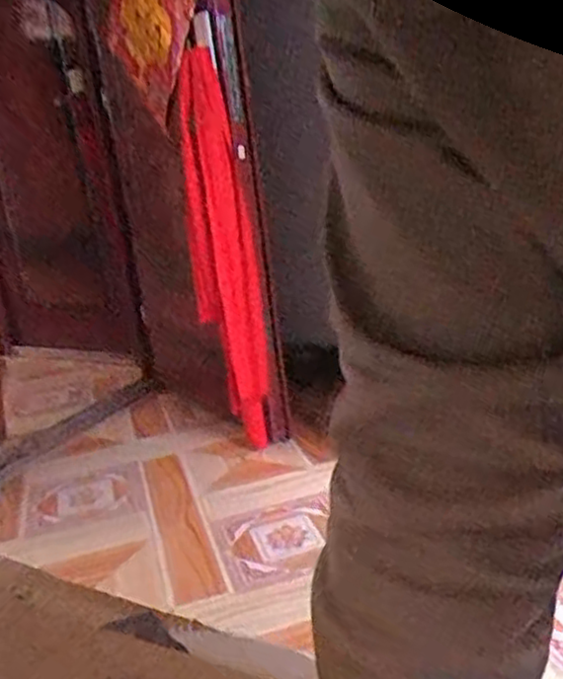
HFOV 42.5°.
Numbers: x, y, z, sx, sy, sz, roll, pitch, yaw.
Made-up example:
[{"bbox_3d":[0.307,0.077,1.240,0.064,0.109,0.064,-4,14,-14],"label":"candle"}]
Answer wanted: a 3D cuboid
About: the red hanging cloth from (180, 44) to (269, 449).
[{"bbox_3d":[-0.155,-0.185,1.853,0.142,0.961,0.121,-8,17,-5],"label":"red hanging cloth"}]

